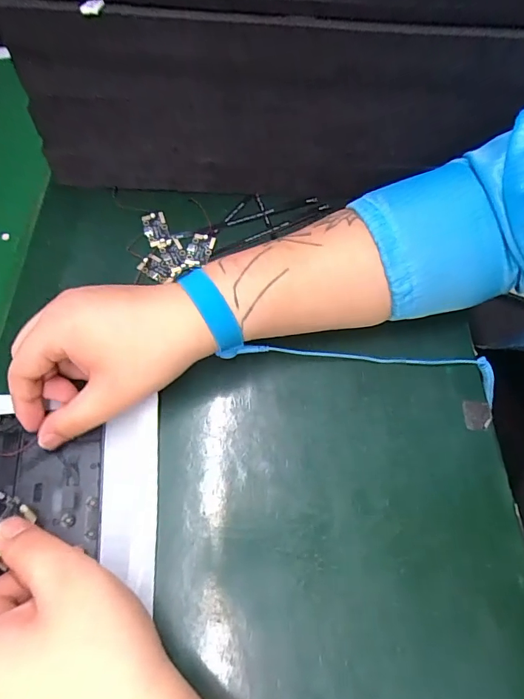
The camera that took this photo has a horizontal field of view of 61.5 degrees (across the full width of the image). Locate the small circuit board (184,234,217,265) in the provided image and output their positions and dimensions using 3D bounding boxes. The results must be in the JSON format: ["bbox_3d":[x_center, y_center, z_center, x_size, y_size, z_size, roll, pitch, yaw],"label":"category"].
[{"bbox_3d":[-0.058,-0.093,0.409,0.023,0.004,0.036,15,65,7],"label":"small circuit board"}]

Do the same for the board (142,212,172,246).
[{"bbox_3d":[-0.101,-0.114,0.418,0.022,0.009,0.037,-14,65,-7],"label":"board"}]

